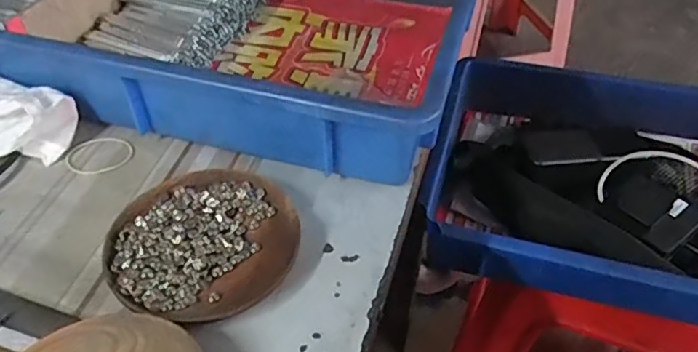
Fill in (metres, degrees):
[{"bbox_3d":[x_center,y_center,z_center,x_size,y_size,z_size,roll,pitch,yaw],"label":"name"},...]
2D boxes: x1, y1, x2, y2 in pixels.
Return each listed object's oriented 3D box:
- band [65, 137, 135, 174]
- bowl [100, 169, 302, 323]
[{"bbox_3d":[-0.188,-0.016,0.424,0.048,0.004,0.038,-3,45,-5],"label":"band"},{"bbox_3d":[-0.091,0.041,0.354,0.113,0.018,0.113,1,44,-1],"label":"bowl"}]

